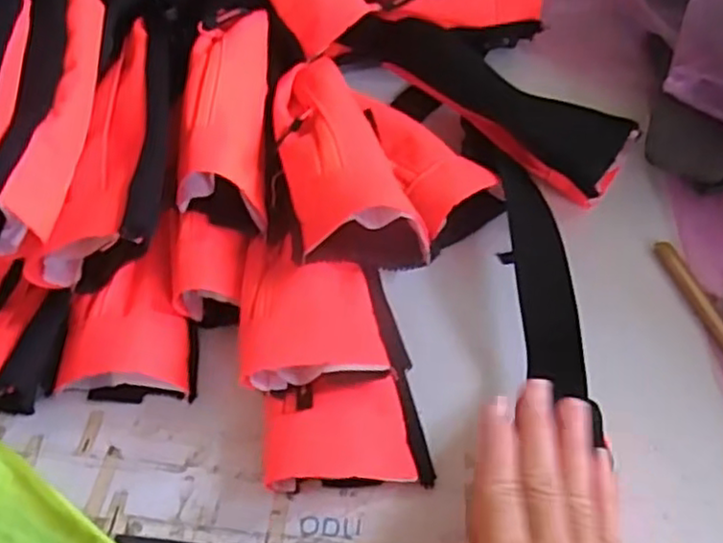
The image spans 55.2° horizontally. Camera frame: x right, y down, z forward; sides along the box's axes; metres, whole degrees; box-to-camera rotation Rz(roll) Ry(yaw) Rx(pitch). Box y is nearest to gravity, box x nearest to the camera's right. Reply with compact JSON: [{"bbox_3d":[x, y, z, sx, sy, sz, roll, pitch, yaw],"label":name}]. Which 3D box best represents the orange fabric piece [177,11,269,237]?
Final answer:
[{"bbox_3d":[-0.101,-0.129,0.523,0.057,0.058,0.198,-3,53,-1],"label":"orange fabric piece"}]

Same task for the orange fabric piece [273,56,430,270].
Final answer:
[{"bbox_3d":[-0.021,-0.090,0.499,0.090,0.050,0.219,-12,54,-7],"label":"orange fabric piece"}]

